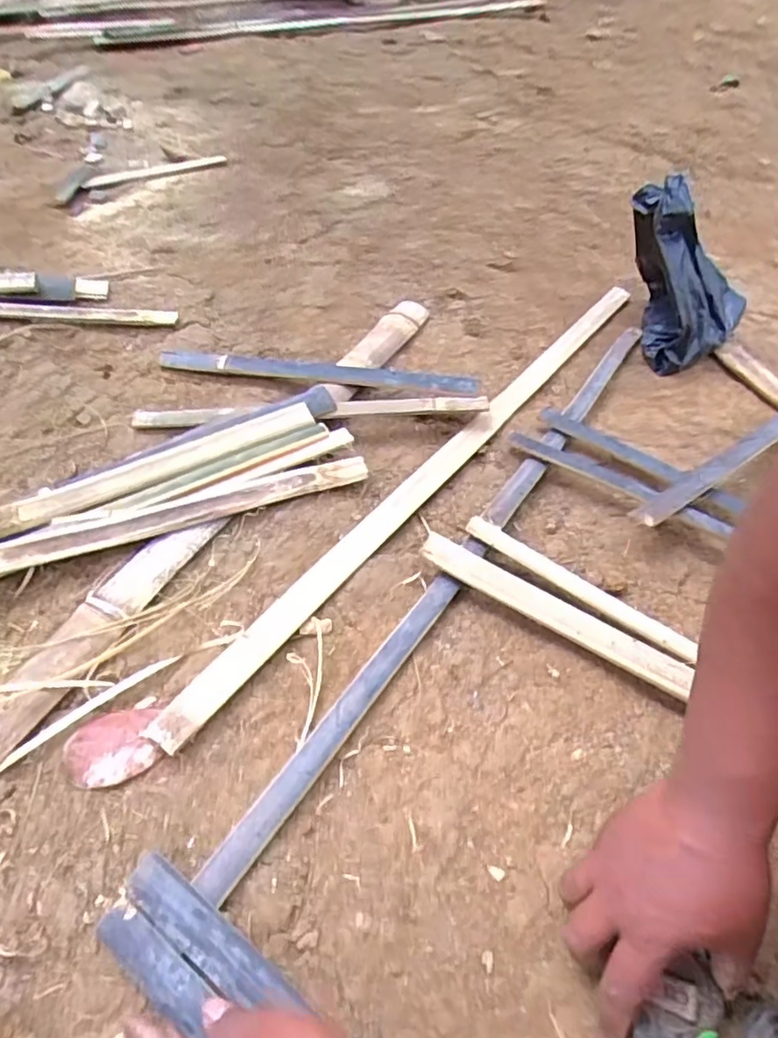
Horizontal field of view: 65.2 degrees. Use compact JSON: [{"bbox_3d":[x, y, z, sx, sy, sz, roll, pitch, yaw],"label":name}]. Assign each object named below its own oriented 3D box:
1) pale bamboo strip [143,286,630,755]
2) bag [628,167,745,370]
[{"bbox_3d":[0.082,-0.080,0.701,0.037,0.019,0.857,32,55,20],"label":"pale bamboo strip"},{"bbox_3d":[0.384,-0.318,0.808,0.184,0.191,0.146,25,53,15],"label":"bag"}]

